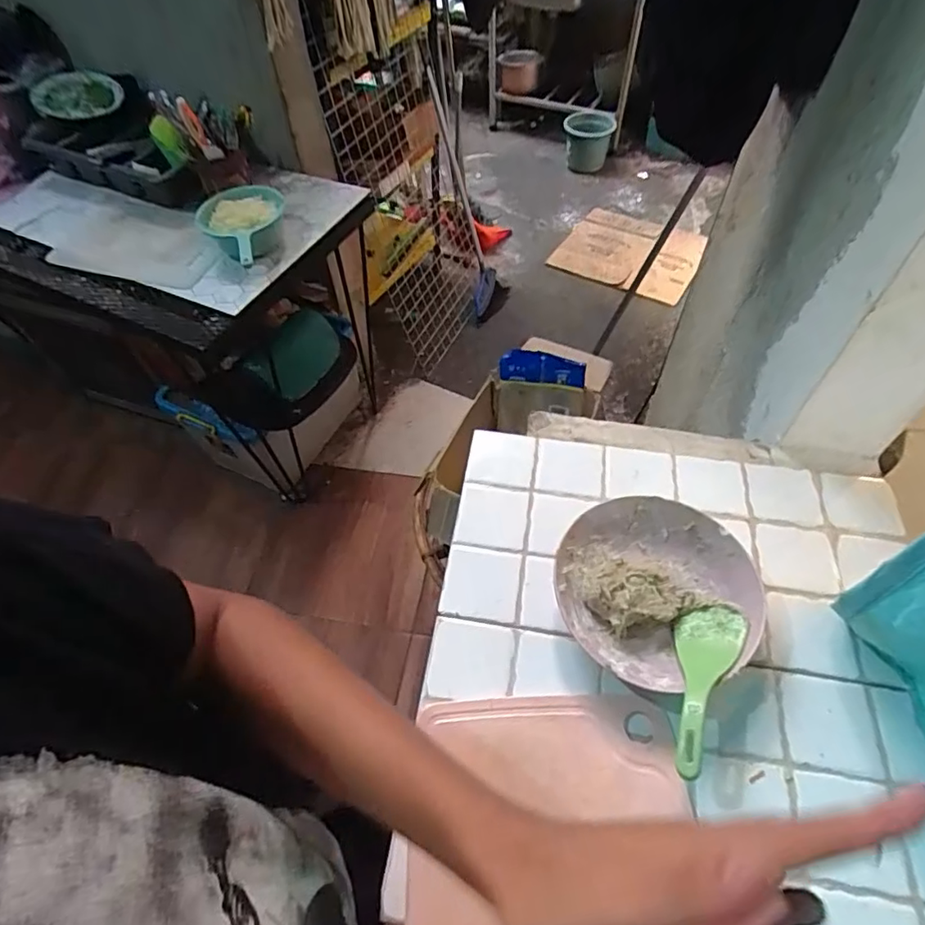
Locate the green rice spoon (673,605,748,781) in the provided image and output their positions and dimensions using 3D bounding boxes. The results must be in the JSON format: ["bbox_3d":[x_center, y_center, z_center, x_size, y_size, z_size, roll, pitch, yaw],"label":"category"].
[{"bbox_3d":[0.208,0.193,0.490,0.061,0.018,0.172,-12,23,38],"label":"green rice spoon"}]

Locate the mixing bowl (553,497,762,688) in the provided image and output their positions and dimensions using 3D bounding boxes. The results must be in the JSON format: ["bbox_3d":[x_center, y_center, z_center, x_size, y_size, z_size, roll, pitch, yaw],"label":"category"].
[{"bbox_3d":[0.193,0.131,0.565,0.193,0.047,0.186,-1,55,2],"label":"mixing bowl"}]

